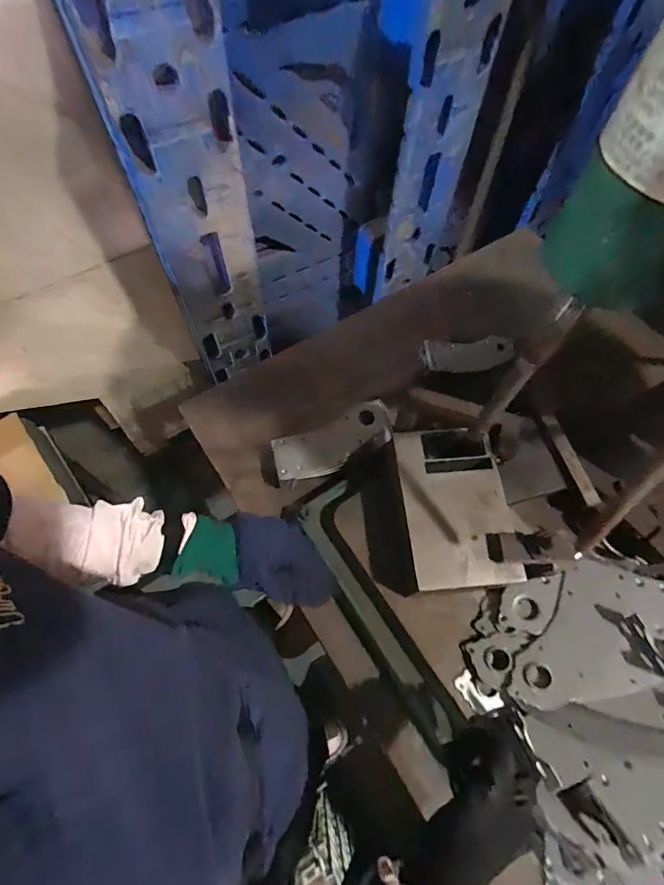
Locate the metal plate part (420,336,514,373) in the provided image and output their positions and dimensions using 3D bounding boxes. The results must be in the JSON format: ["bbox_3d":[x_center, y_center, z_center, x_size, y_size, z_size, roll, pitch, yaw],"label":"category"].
[{"bbox_3d":[0.232,-0.148,0.735,0.161,0.009,0.062,-6,69,-7],"label":"metal plate part"}]

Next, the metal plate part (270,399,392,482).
[{"bbox_3d":[0.001,-0.001,0.629,0.174,0.023,0.070,-23,67,-11],"label":"metal plate part"}]

